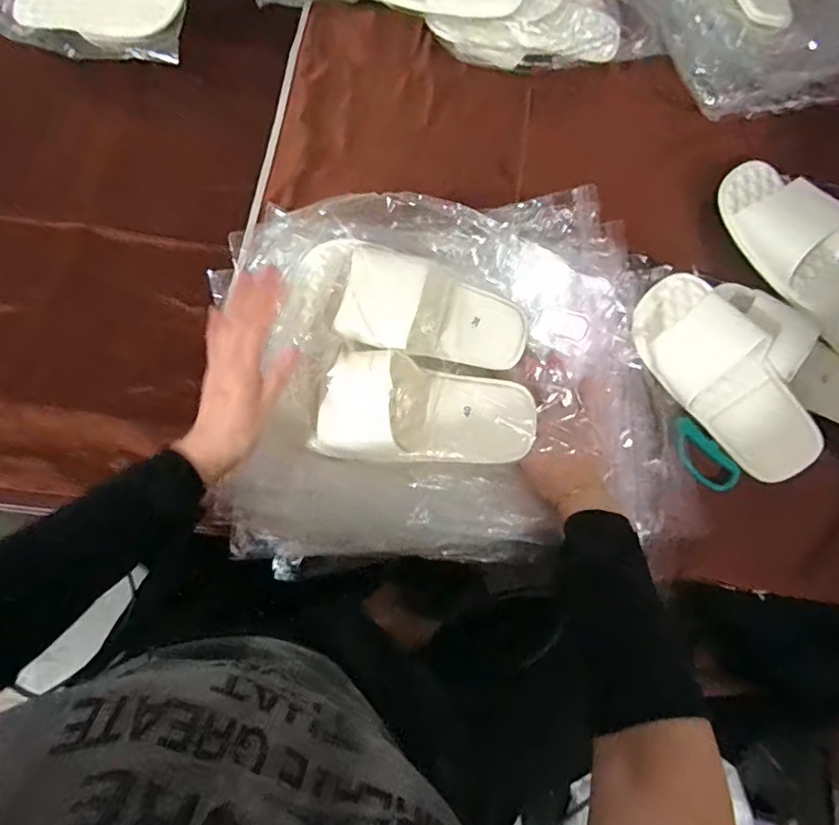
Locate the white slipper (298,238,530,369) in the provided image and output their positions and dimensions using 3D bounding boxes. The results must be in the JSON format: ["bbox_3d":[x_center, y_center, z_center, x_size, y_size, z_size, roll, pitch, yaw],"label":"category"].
[{"bbox_3d":[0.000,-0.100,0.519,0.231,0.056,0.100,15,68,-16],"label":"white slipper"}]

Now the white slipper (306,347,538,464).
[{"bbox_3d":[0.008,0.002,0.503,0.205,0.050,0.103,11,102,-3],"label":"white slipper"}]

